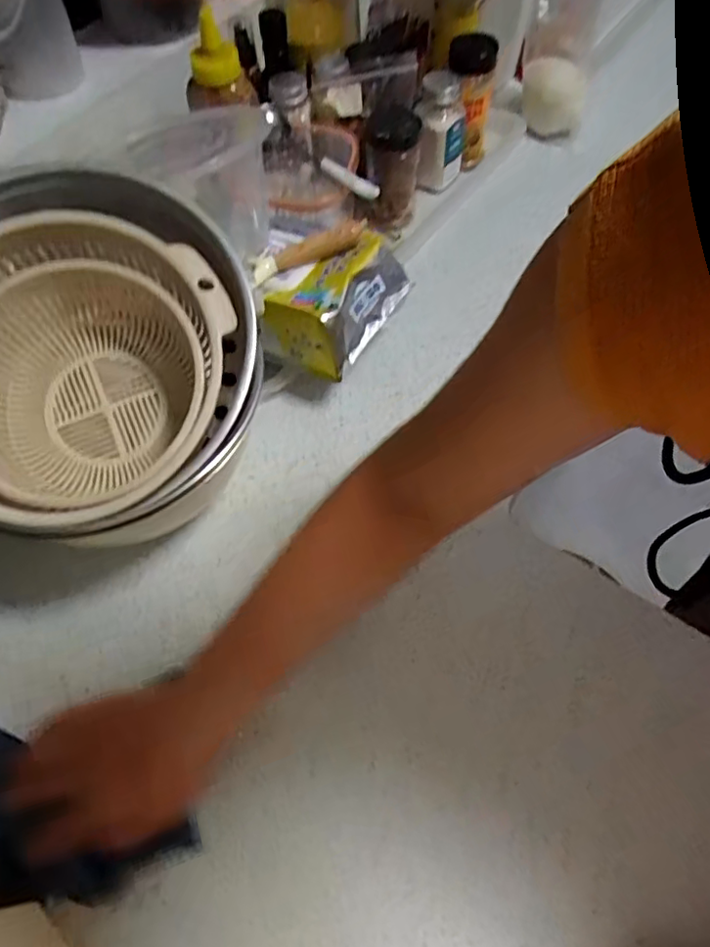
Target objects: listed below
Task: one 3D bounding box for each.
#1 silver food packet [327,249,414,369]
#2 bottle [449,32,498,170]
[{"bbox_3d":[0.011,-0.151,0.547,0.009,0.050,0.114,2,52,49],"label":"silver food packet"},{"bbox_3d":[0.135,-0.430,0.725,0.052,0.136,0.063,-15,61,-7],"label":"bottle"}]

